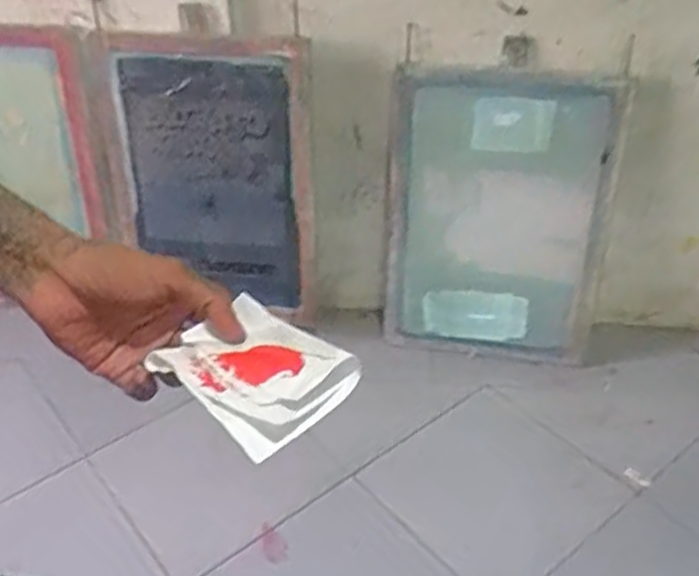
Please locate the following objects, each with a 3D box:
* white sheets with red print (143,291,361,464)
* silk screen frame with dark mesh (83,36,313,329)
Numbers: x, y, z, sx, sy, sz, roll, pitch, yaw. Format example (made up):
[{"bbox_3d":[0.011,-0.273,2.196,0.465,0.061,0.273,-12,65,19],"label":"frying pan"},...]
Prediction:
[{"bbox_3d":[-0.056,0.045,0.440,0.105,0.024,0.089,30,48,35],"label":"white sheets with red print"},{"bbox_3d":[-0.337,-0.241,1.649,0.511,0.622,0.037,9,33,12],"label":"silk screen frame with dark mesh"}]

